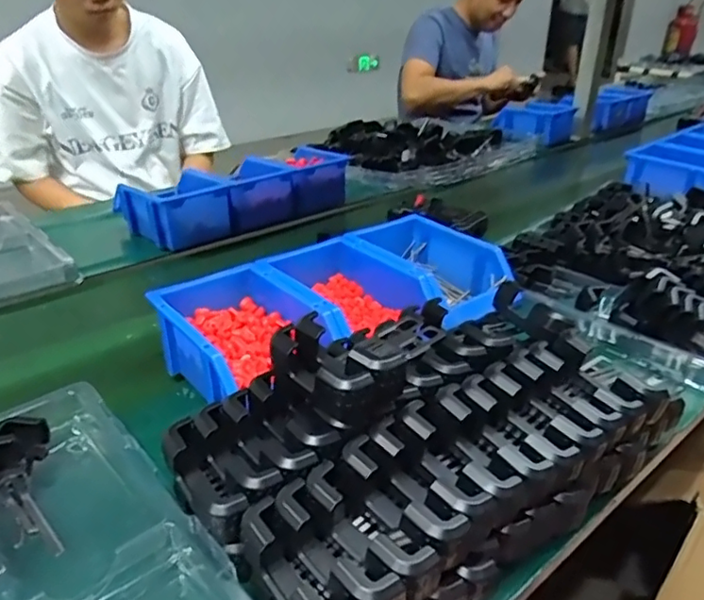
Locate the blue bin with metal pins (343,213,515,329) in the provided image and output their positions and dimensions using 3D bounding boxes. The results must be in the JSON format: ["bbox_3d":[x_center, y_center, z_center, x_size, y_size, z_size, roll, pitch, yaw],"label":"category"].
[{"bbox_3d":[0.087,-0.037,0.696,0.118,0.069,0.203,-22,35,-35],"label":"blue bin with metal pins"}]

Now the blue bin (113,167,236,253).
[{"bbox_3d":[-0.263,-0.143,0.901,0.152,0.076,0.133,24,36,38],"label":"blue bin"}]

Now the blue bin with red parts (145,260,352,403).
[{"bbox_3d":[-0.103,0.035,0.565,0.129,0.075,0.175,-20,34,-33],"label":"blue bin with red parts"}]

